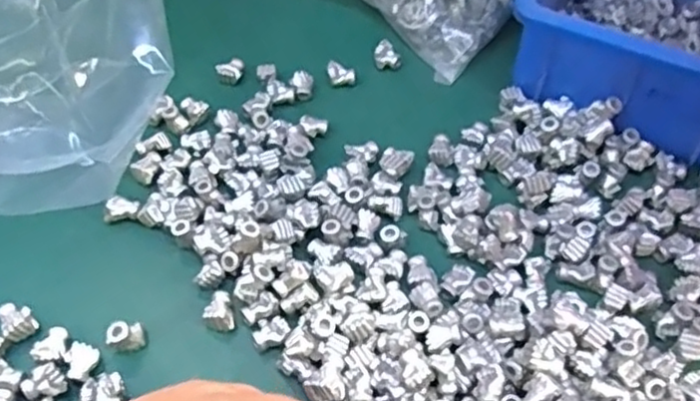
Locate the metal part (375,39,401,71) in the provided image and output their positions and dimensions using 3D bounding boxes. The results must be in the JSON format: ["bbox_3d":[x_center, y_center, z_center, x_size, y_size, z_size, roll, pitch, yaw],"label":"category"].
[{"bbox_3d":[0.024,-0.096,0.438,0.015,0.011,0.018,-15,55,-12],"label":"metal part"}]

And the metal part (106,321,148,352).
[{"bbox_3d":[-0.103,0.061,0.309,0.016,0.019,0.011,-20,56,-15],"label":"metal part"}]

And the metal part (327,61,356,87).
[{"bbox_3d":[-0.005,-0.080,0.424,0.017,0.011,0.011,1,53,0],"label":"metal part"}]

